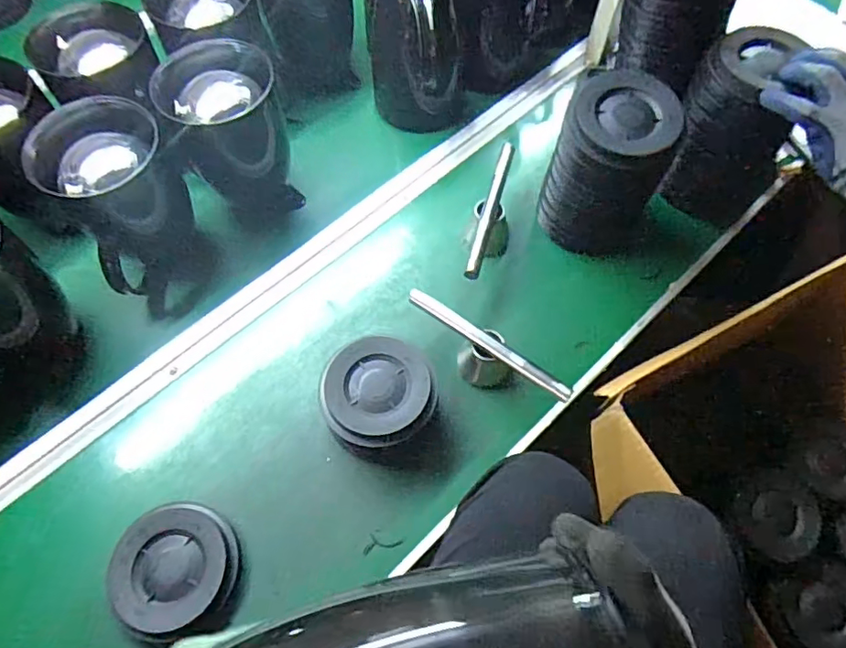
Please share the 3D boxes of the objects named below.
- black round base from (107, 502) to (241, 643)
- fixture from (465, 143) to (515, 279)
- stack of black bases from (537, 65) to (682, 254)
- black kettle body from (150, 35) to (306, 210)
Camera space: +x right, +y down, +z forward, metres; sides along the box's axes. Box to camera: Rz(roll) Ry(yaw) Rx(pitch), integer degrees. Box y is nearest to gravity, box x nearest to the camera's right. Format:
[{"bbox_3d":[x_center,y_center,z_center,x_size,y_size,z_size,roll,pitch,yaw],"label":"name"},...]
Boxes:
[{"bbox_3d":[-0.242,0.238,0.549,0.118,0.036,0.117,0,62,0],"label":"black round base"},{"bbox_3d":[0.088,-0.135,0.710,0.047,0.070,0.205,9,63,4],"label":"fixture"},{"bbox_3d":[0.219,-0.177,0.670,0.125,0.200,0.096,24,65,12],"label":"stack of black bases"},{"bbox_3d":[-0.228,-0.230,0.692,0.125,0.186,0.114,-12,63,-6],"label":"black kettle body"}]

